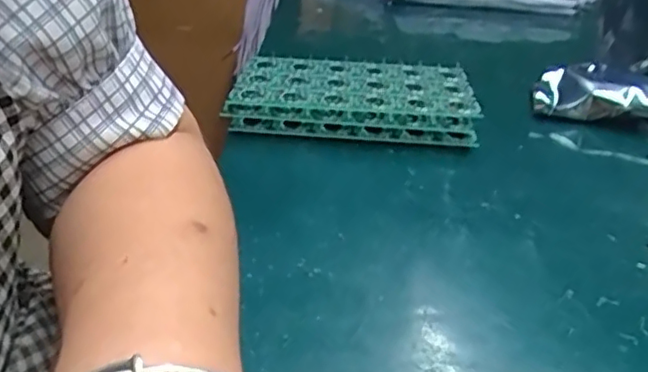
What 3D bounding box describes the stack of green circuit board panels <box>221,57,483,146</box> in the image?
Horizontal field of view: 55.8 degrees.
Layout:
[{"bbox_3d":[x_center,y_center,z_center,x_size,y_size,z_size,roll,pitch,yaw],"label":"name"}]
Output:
[{"bbox_3d":[0.023,-0.075,0.532,0.203,0.039,0.117,1,28,1],"label":"stack of green circuit board panels"}]

